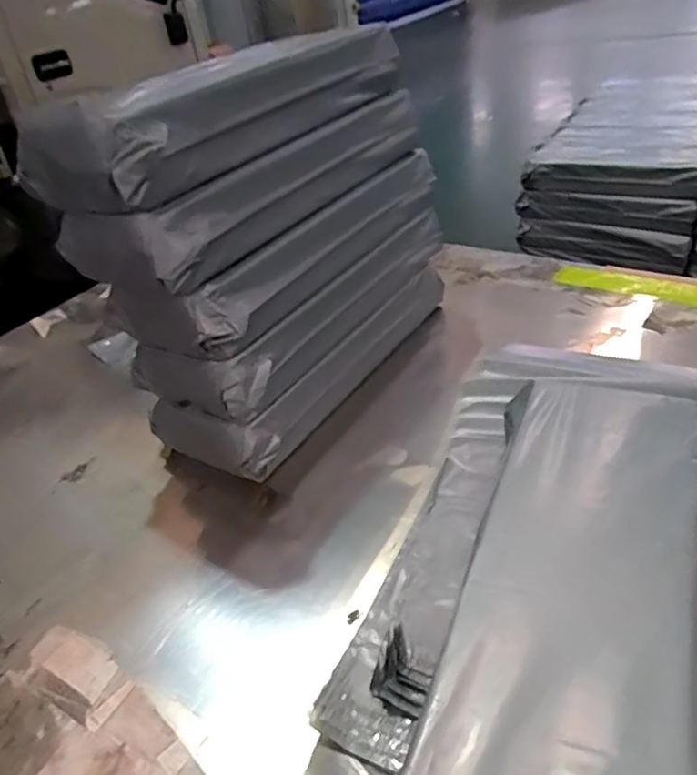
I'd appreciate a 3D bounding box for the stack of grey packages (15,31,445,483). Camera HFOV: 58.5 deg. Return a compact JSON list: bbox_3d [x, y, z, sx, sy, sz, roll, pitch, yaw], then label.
[{"bbox_3d":[-0.121,-0.257,1.036,0.294,0.495,0.646,15,42,29],"label":"stack of grey packages"}]

